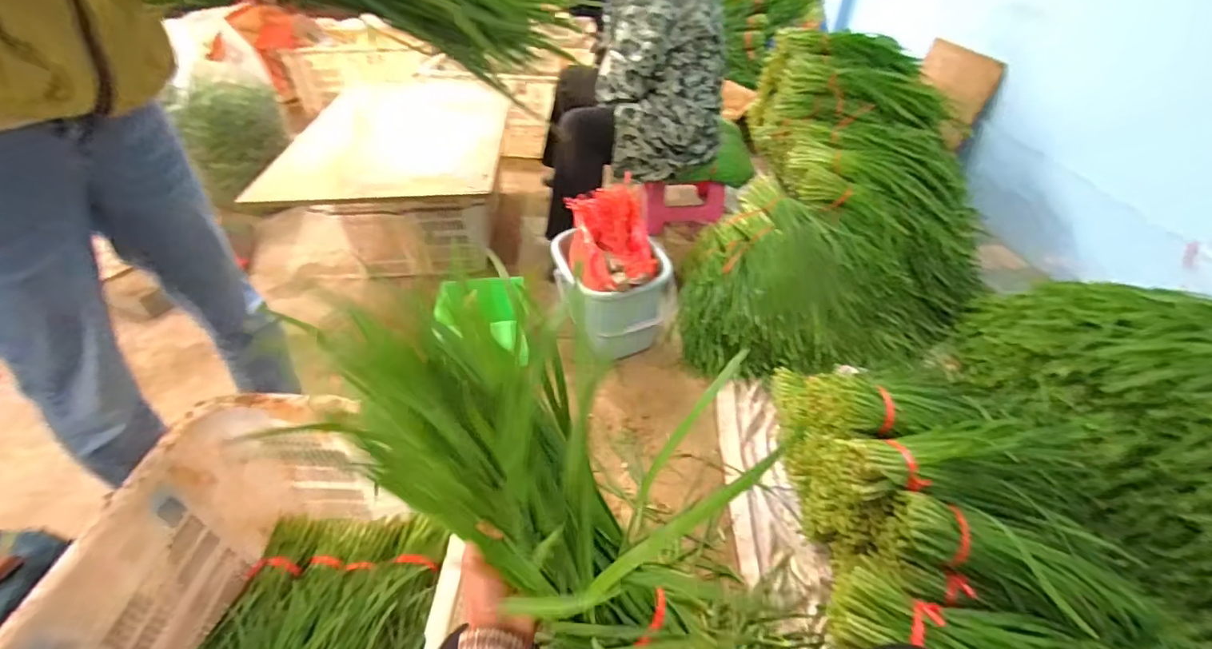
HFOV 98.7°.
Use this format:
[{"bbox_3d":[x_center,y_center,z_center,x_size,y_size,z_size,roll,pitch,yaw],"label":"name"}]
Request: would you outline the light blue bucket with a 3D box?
[{"bbox_3d":[0.011,-0.085,1.321,0.246,0.225,0.278,-21,46,-23],"label":"light blue bucket"}]

